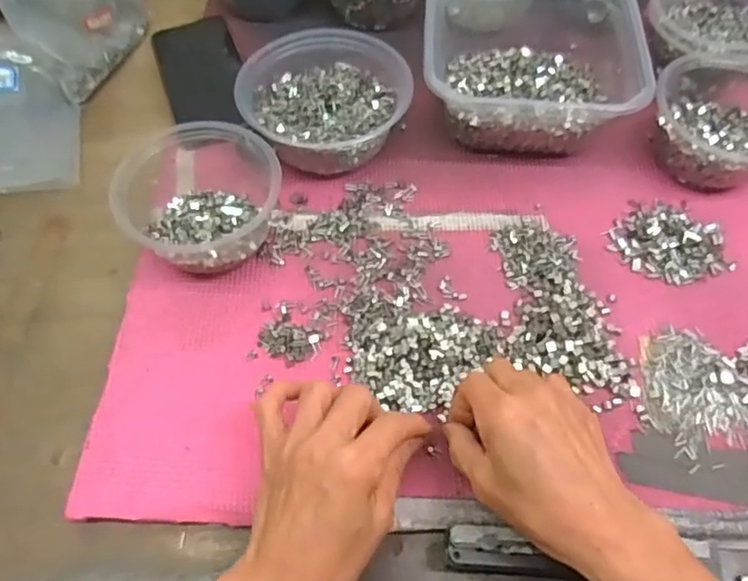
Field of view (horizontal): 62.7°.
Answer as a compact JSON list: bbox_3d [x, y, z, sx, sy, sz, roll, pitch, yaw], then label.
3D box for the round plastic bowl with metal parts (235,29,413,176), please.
[{"bbox_3d":[-0.042,-0.153,0.503,0.112,0.064,0.123,0,58,-1],"label":"round plastic bowl with metal parts"}]

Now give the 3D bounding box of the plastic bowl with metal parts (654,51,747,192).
[{"bbox_3d":[0.288,-0.140,0.505,0.127,0.054,0.120,-36,66,-20],"label":"plastic bowl with metal parts"}]

